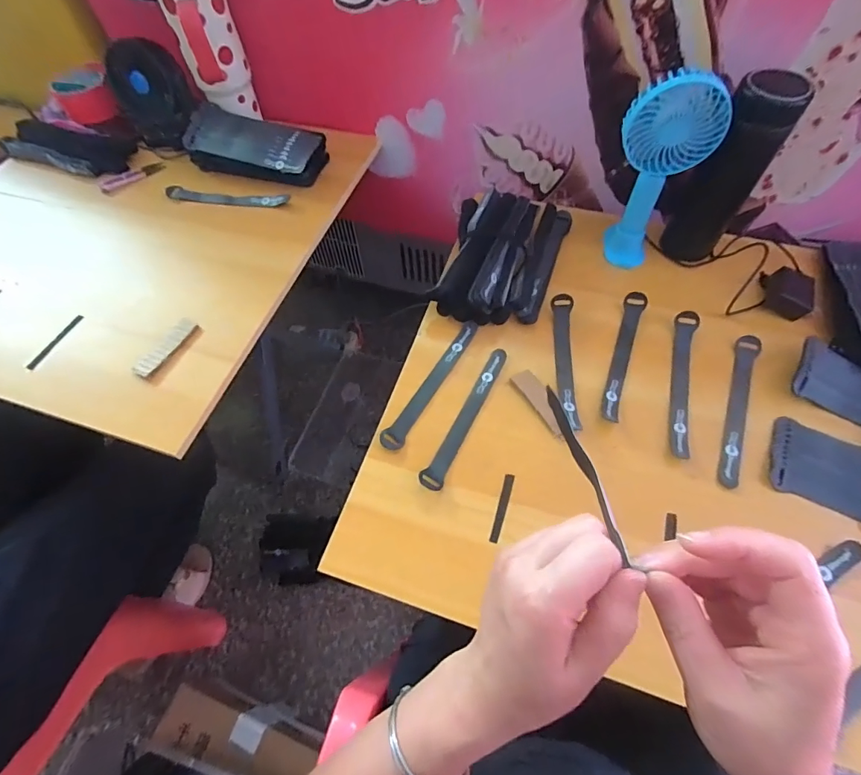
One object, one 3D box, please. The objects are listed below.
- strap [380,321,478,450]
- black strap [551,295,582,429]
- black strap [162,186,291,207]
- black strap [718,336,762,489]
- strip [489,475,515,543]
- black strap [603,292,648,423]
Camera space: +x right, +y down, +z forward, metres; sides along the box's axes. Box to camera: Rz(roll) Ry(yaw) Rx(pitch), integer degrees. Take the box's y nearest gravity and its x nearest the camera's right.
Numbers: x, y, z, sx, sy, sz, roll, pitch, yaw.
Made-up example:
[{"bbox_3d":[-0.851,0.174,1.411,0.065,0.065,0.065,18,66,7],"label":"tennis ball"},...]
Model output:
[{"bbox_3d":[0.001,-0.008,0.511,0.024,0.011,0.192,25,63,16],"label":"strap"},{"bbox_3d":[0.159,-0.032,0.505,0.022,0.025,0.172,2,60,4],"label":"black strap"},{"bbox_3d":[-0.313,-0.289,0.660,0.206,0.004,0.029,9,69,12],"label":"black strap"},{"bbox_3d":[0.340,0.020,0.477,0.024,0.010,0.192,21,62,14],"label":"black strap"},{"bbox_3d":[0.072,0.121,0.436,0.010,0.004,0.070,15,61,11],"label":"strip"},{"bbox_3d":[0.228,-0.038,0.509,0.024,0.017,0.182,17,62,12],"label":"black strap"}]

